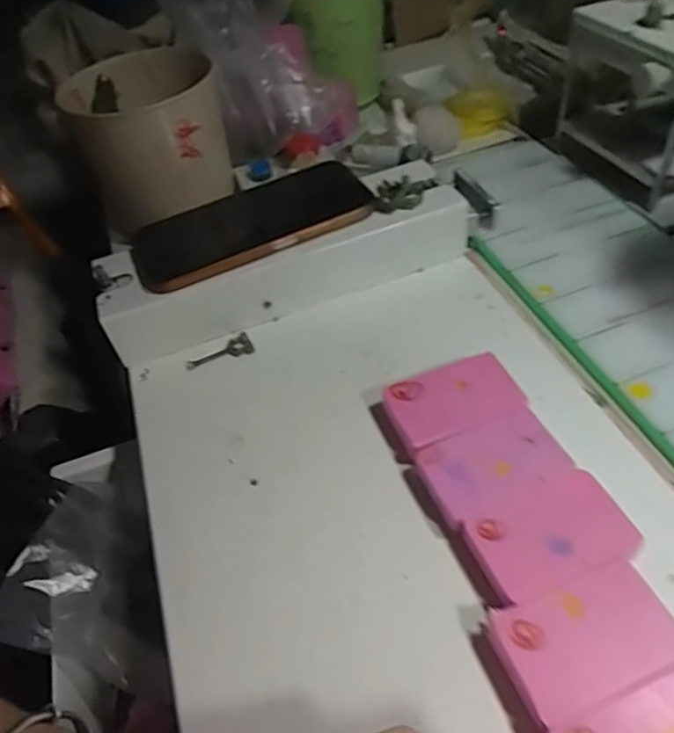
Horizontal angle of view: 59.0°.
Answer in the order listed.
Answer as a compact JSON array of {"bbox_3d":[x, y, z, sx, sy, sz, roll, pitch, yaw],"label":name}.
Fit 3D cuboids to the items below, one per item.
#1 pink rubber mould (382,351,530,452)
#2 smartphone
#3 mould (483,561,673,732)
[{"bbox_3d":[0.064,0.021,0.334,0.070,0.019,0.047,-17,47,-11],"label":"pink rubber mould"},{"bbox_3d":[-0.058,-0.100,0.418,0.168,0.015,0.081,-25,44,-13],"label":"smartphone"},{"bbox_3d":[0.101,0.112,0.243,0.069,0.015,0.043,-18,47,-12],"label":"mould"}]

